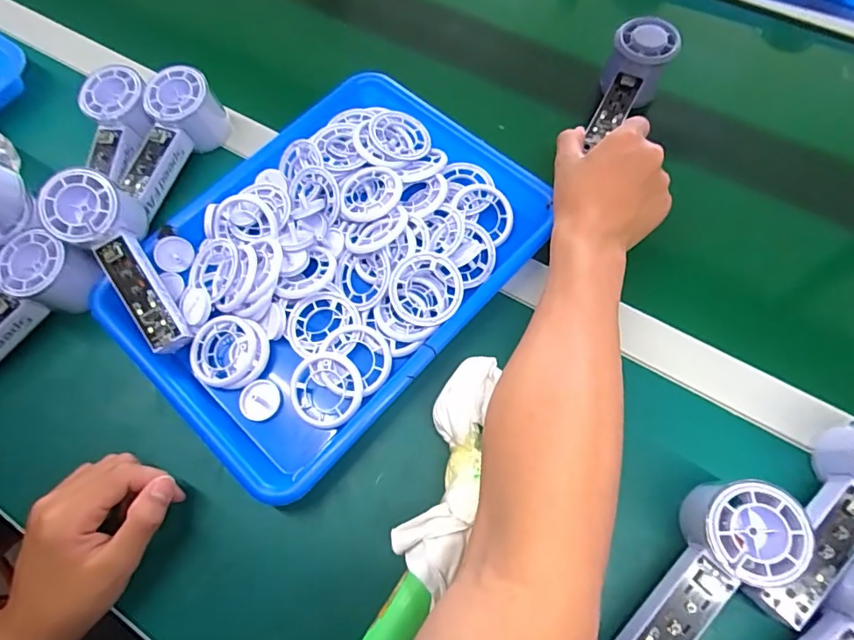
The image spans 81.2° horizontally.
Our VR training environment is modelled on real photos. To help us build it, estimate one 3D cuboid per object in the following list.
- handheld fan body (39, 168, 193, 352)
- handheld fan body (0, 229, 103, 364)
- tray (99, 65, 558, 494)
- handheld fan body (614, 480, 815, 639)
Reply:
[{"bbox_3d":[-0.242,-0.042,0.400,0.058,0.056,0.149,-30,93,-10],"label":"handheld fan body"},{"bbox_3d":[-0.335,-0.002,0.392,0.052,0.053,0.149,36,73,15],"label":"handheld fan body"},{"bbox_3d":[-0.081,-0.055,0.423,0.246,0.038,0.337,41,74,17],"label":"tray"},{"bbox_3d":[0.162,0.163,0.308,0.145,0.058,0.054,-39,71,-14],"label":"handheld fan body"}]

